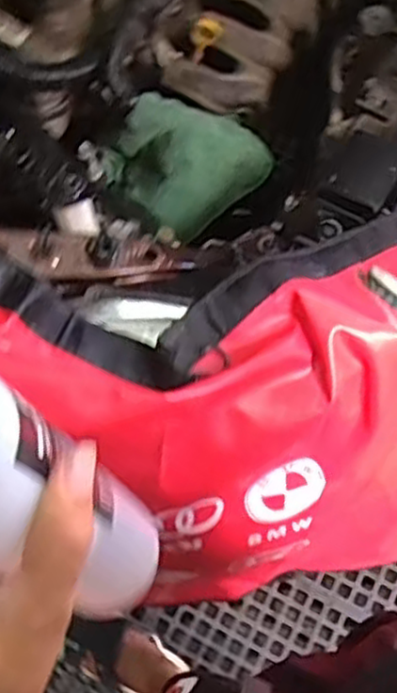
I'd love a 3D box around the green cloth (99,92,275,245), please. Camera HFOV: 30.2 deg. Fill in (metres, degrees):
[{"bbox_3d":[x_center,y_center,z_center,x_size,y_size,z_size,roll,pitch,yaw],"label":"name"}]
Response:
[{"bbox_3d":[-0.006,-0.236,0.893,0.188,0.163,0.129,-39,74,-18],"label":"green cloth"}]

